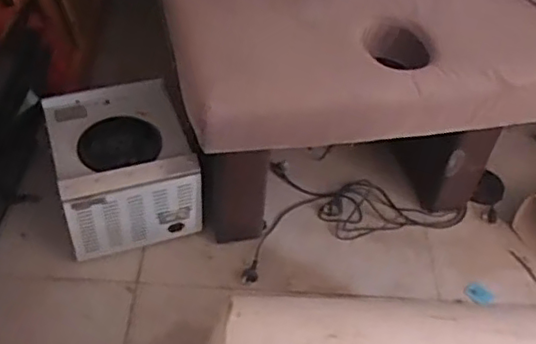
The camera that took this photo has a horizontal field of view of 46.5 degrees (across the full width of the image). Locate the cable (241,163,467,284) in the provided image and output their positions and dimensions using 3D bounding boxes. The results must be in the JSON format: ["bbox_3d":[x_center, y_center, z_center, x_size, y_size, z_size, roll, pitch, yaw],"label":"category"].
[{"bbox_3d":[0.194,0.085,1.781,0.640,0.042,0.347,-13,47,-15],"label":"cable"}]

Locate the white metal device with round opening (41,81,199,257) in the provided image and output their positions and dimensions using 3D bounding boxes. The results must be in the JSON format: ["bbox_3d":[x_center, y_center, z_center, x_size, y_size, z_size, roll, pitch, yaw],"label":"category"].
[{"bbox_3d":[-0.393,-0.008,1.663,0.332,0.261,0.406,-10,46,-18],"label":"white metal device with round opening"}]

